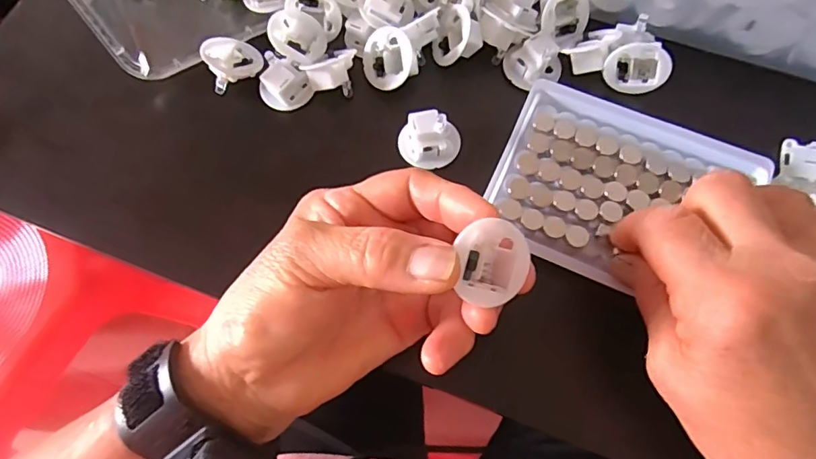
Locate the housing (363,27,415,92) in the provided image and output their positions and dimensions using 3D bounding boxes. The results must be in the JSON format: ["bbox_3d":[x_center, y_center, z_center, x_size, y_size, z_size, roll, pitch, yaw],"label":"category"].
[{"bbox_3d":[-0.008,-0.096,0.294,0.031,0.014,0.034,-19,87,34],"label":"housing"}]

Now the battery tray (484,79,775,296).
[{"bbox_3d":[0.109,-0.023,0.270,0.121,0.014,0.104,27,74,11],"label":"battery tray"}]

